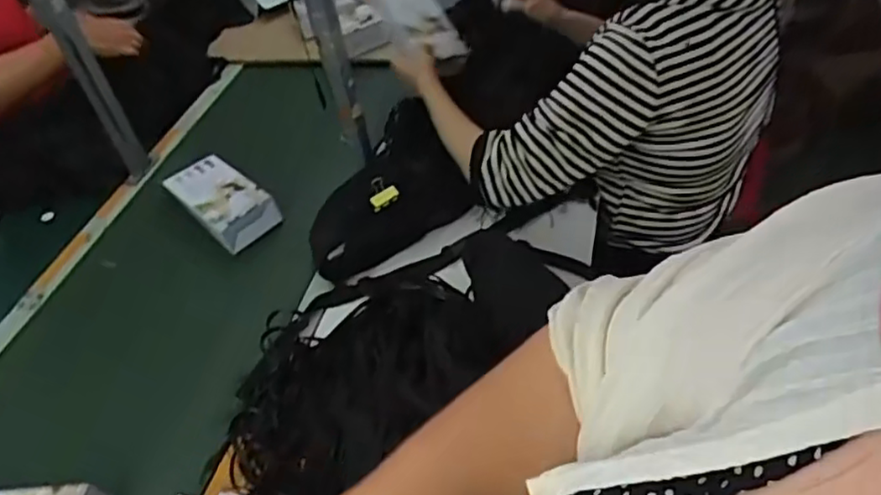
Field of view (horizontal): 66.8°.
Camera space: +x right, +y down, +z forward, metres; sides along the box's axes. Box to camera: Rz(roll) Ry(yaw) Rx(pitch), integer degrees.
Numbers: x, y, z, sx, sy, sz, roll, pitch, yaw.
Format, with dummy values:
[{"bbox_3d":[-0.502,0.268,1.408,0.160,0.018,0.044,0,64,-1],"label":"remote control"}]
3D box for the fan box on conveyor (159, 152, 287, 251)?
[{"bbox_3d":[-0.349,-0.075,1.072,0.102,0.070,0.173,-37,53,-25],"label":"fan box on conveyor"}]

